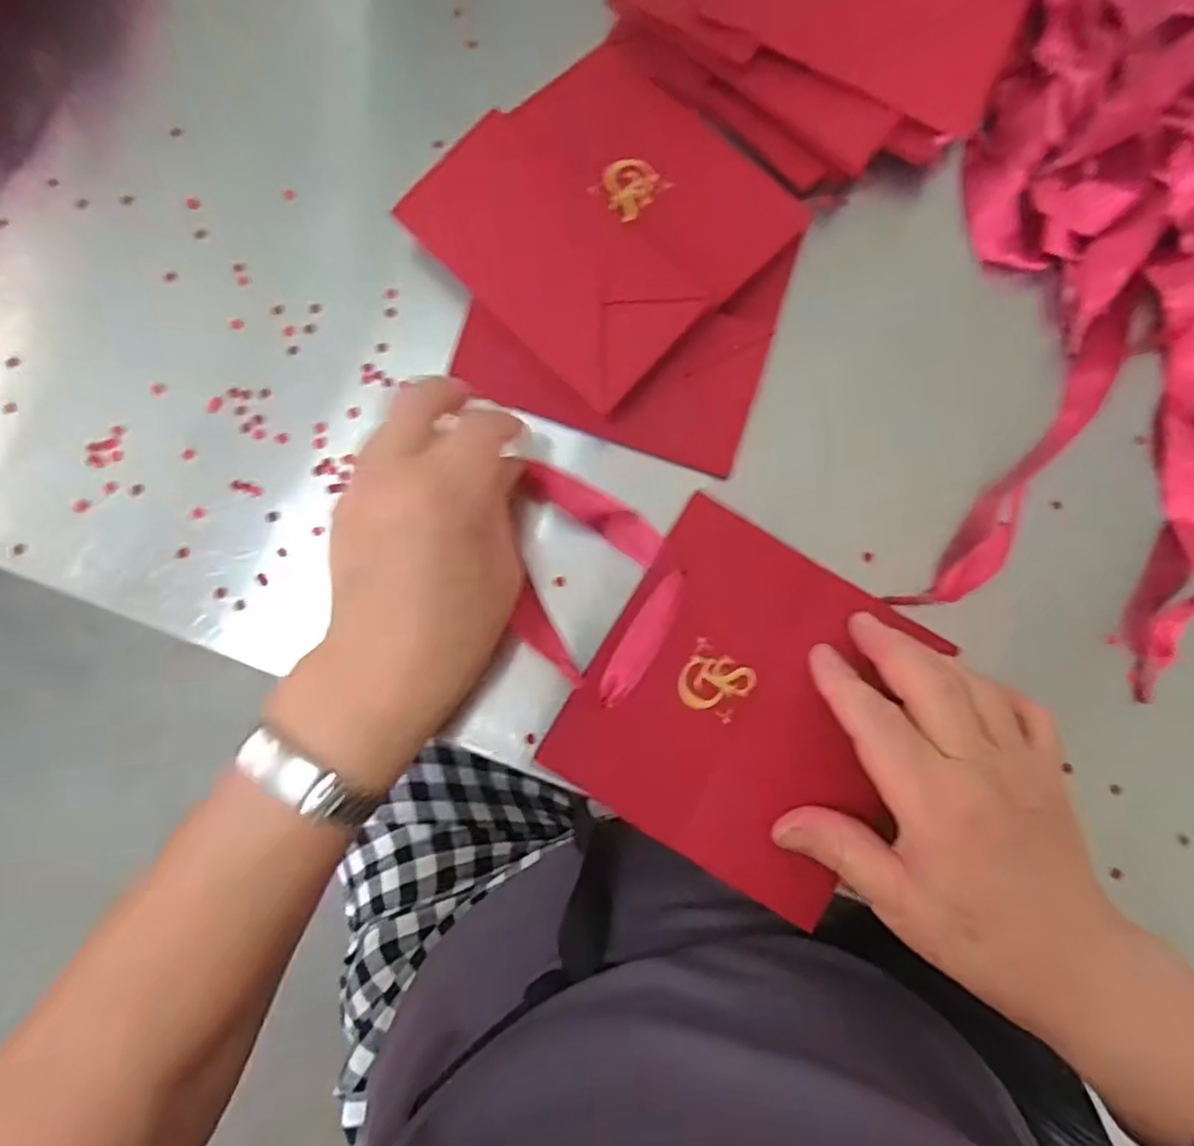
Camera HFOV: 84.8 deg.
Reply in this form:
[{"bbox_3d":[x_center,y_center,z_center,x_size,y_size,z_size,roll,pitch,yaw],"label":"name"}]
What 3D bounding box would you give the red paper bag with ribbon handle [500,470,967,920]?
[{"bbox_3d":[0.043,0.041,0.287,0.191,0.014,0.136,31,82,3],"label":"red paper bag with ribbon handle"}]

